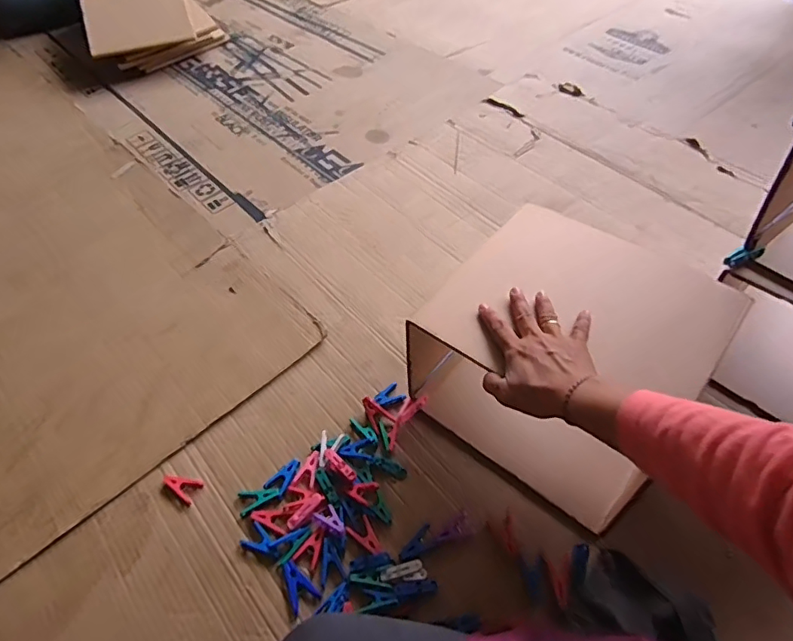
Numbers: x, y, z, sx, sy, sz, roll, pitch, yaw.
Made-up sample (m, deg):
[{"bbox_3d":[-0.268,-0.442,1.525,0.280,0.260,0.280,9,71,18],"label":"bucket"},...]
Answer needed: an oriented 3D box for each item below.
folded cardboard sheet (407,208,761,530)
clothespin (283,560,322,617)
[{"bbox_3d":[0.199,0.046,0.670,0.307,0.227,0.279,31,62,22],"label":"folded cardboard sheet"},{"bbox_3d":[-0.121,0.319,0.629,0.036,0.005,0.057,-33,57,-21],"label":"clothespin"}]

